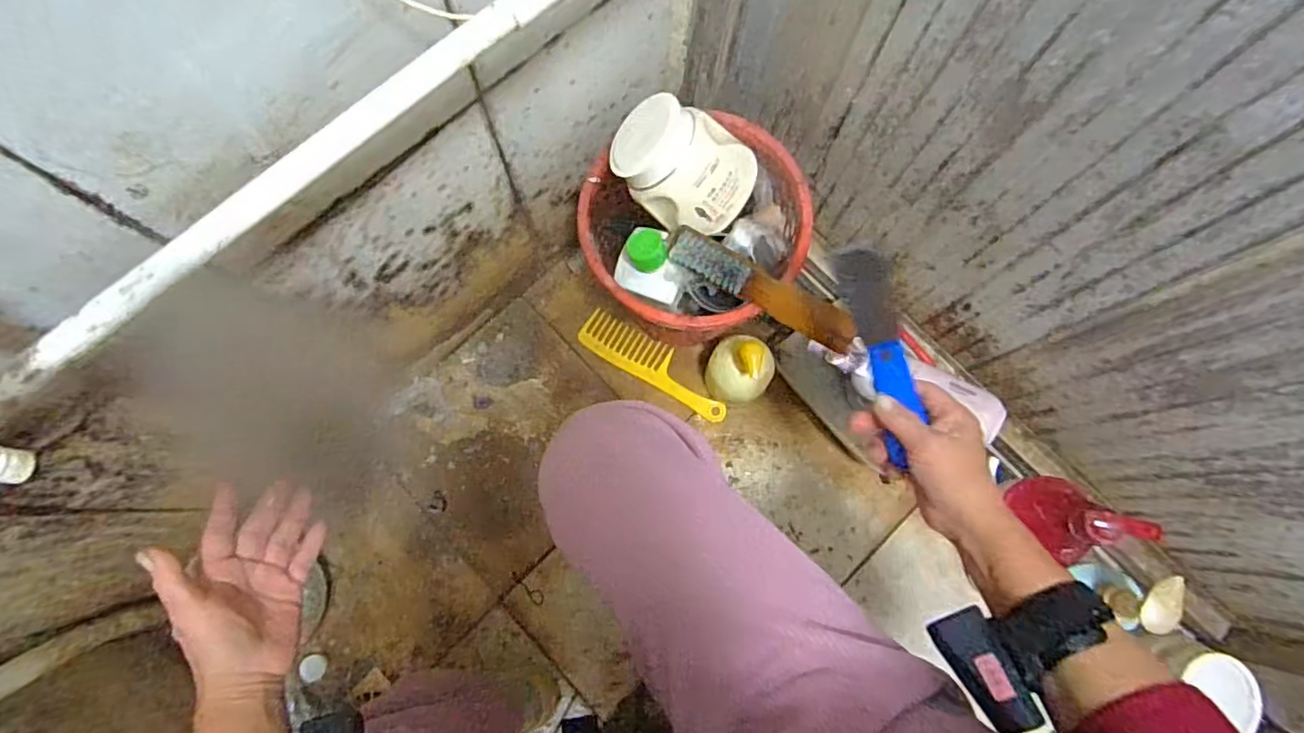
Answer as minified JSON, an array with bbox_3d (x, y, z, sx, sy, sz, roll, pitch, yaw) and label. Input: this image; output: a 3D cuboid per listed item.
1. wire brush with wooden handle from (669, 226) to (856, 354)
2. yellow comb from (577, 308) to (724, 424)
[{"bbox_3d":[0.110,-0.081,0.610,0.208,0.033,0.035,33,78,6],"label":"wire brush with wooden handle"},{"bbox_3d":[0.005,-0.004,0.859,0.236,0.013,0.059,31,78,6],"label":"yellow comb"}]

